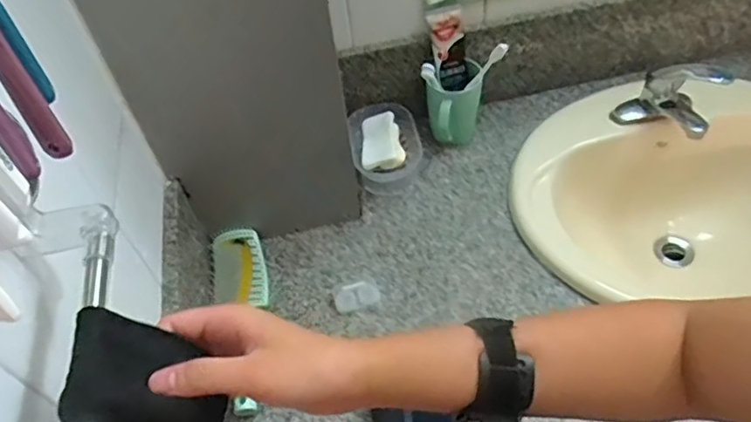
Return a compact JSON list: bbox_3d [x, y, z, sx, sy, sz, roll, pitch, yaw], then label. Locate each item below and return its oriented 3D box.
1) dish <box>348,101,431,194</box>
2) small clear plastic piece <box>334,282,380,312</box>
[{"bbox_3d":[0.016,-0.097,0.911,0.107,0.062,0.135,-12,50,-4],"label":"dish"},{"bbox_3d":[-0.024,0.110,0.763,0.055,0.009,0.037,-10,50,-3],"label":"small clear plastic piece"}]

